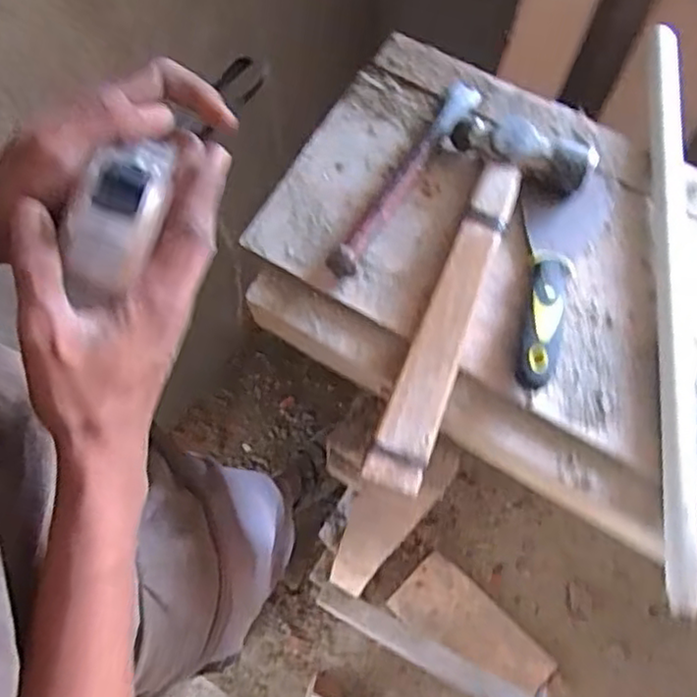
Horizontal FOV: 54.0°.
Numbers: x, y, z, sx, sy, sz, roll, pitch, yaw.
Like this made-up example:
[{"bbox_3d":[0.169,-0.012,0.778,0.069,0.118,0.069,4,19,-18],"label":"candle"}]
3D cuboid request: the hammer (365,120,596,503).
[{"bbox_3d":[0.083,-0.040,0.498,0.107,0.034,0.304,22,73,10],"label":"hammer"}]

